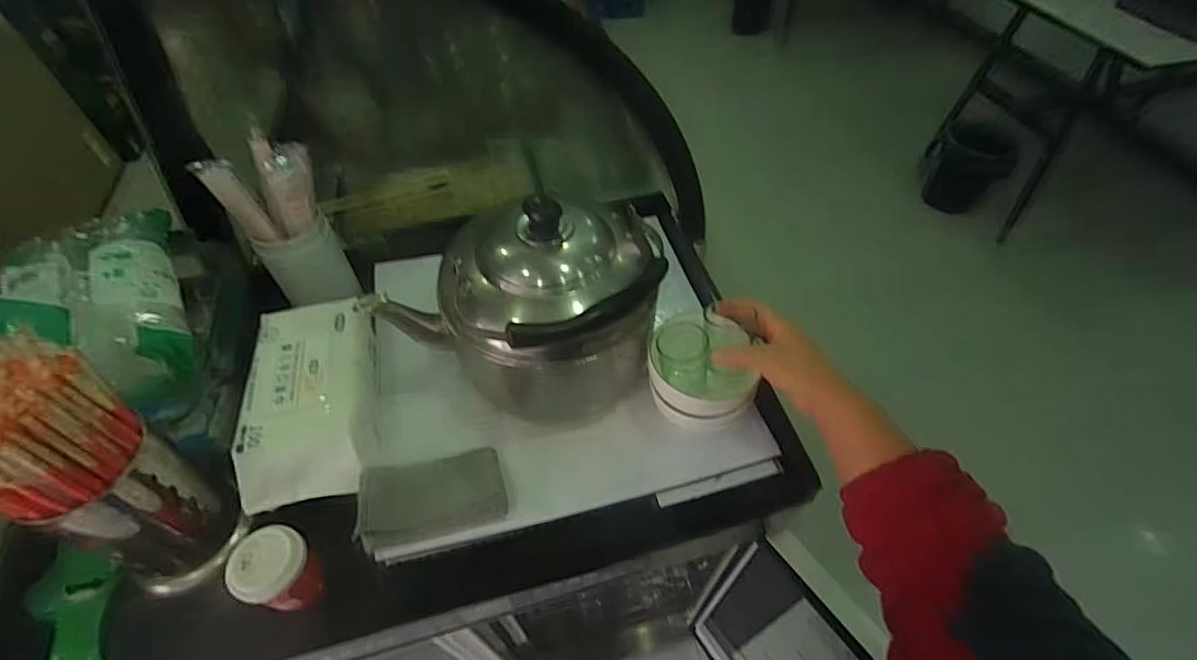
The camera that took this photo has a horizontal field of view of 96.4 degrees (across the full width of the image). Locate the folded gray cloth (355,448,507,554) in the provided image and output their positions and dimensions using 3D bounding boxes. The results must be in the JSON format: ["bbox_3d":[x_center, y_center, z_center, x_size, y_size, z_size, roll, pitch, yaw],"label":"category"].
[{"bbox_3d":[-0.160,0.162,0.520,0.133,0.016,0.071,-10,74,-16],"label":"folded gray cloth"}]

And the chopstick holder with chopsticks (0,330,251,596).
[{"bbox_3d":[-0.403,0.124,0.440,0.092,0.282,0.109,20,55,16],"label":"chopstick holder with chopsticks"}]

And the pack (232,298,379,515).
[{"bbox_3d":[-0.303,0.065,0.569,0.115,0.066,0.226,-9,52,-7],"label":"pack"}]

